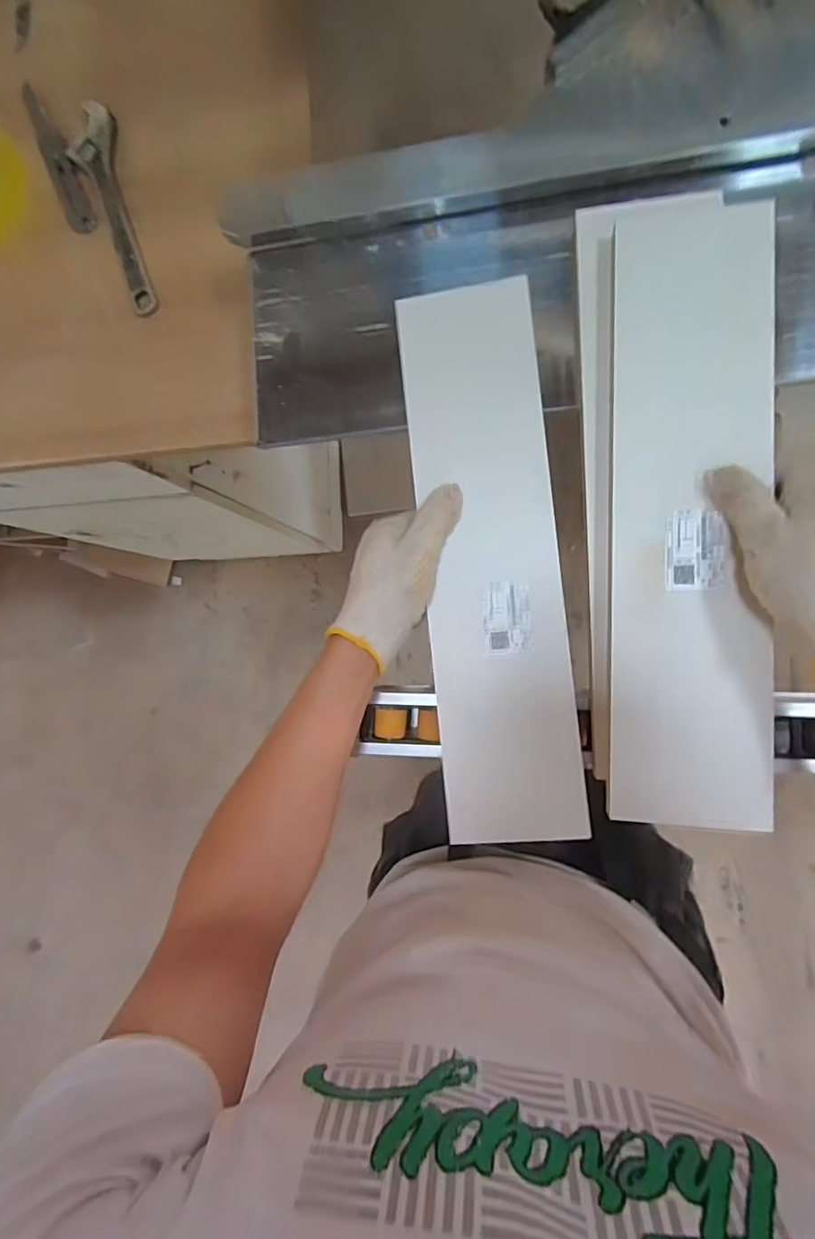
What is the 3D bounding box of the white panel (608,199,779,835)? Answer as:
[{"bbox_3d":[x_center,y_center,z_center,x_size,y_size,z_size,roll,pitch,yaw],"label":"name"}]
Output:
[{"bbox_3d":[0.207,-0.078,0.410,0.108,0.014,0.445,1,88,9],"label":"white panel"}]

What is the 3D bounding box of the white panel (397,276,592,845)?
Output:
[{"bbox_3d":[0.068,-0.048,0.450,0.111,0.011,0.436,-6,87,9],"label":"white panel"}]

